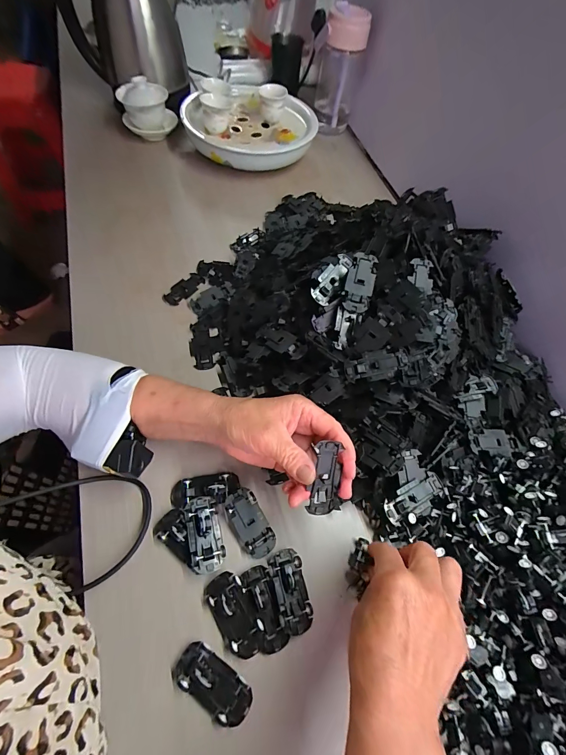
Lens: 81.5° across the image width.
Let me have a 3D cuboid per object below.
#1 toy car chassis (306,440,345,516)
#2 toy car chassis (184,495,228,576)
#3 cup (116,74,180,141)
[{"bbox_3d":[0.037,0.087,0.283,0.026,0.007,0.063,5,96,0],"label":"toy car chassis"},{"bbox_3d":[-0.074,0.147,0.310,0.029,0.016,0.065,-11,63,-12],"label":"toy car chassis"},{"bbox_3d":[-0.255,-0.505,0.620,0.097,0.089,0.081,-15,64,-14],"label":"cup"}]

